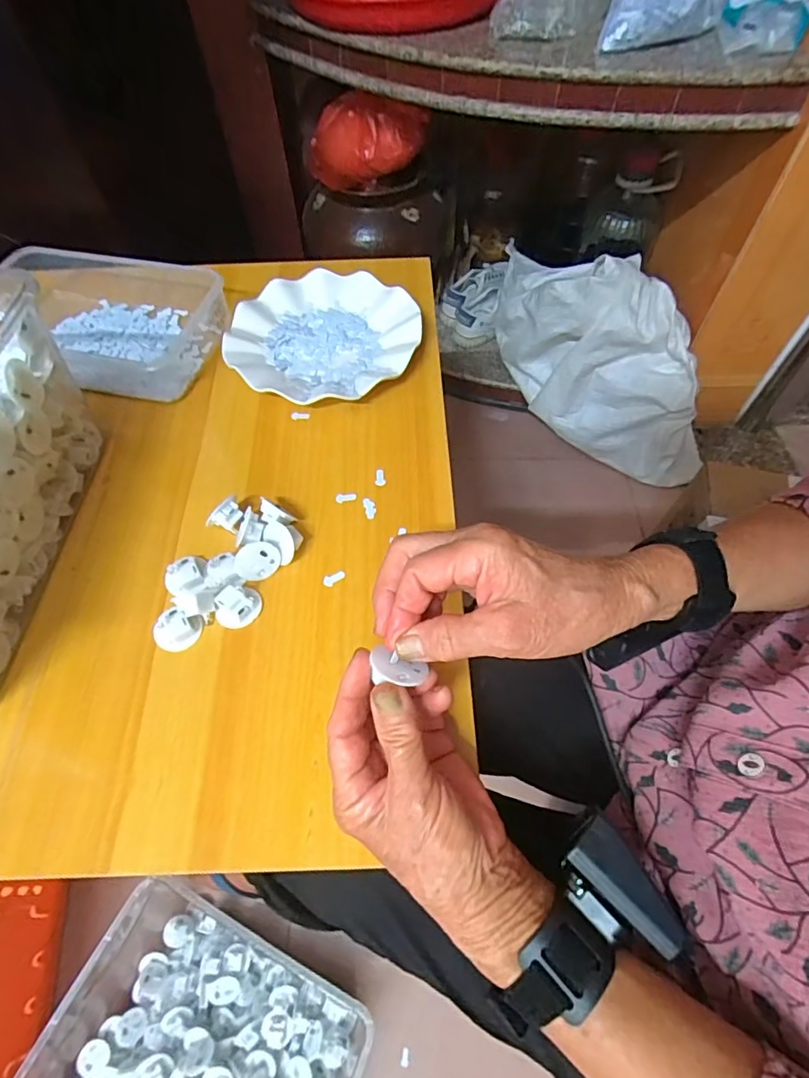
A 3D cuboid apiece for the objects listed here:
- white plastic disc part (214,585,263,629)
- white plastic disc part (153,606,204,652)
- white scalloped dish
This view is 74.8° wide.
[{"bbox_3d":[-0.120,0.048,0.381,0.033,0.014,0.027,-36,64,-18],"label":"white plastic disc part"},{"bbox_3d":[-0.162,0.065,0.377,0.031,0.010,0.031,0,93,-6],"label":"white plastic disc part"},{"bbox_3d":[-0.077,-0.200,0.524,0.178,0.022,0.179,-1,59,1],"label":"white scalloped dish"}]

